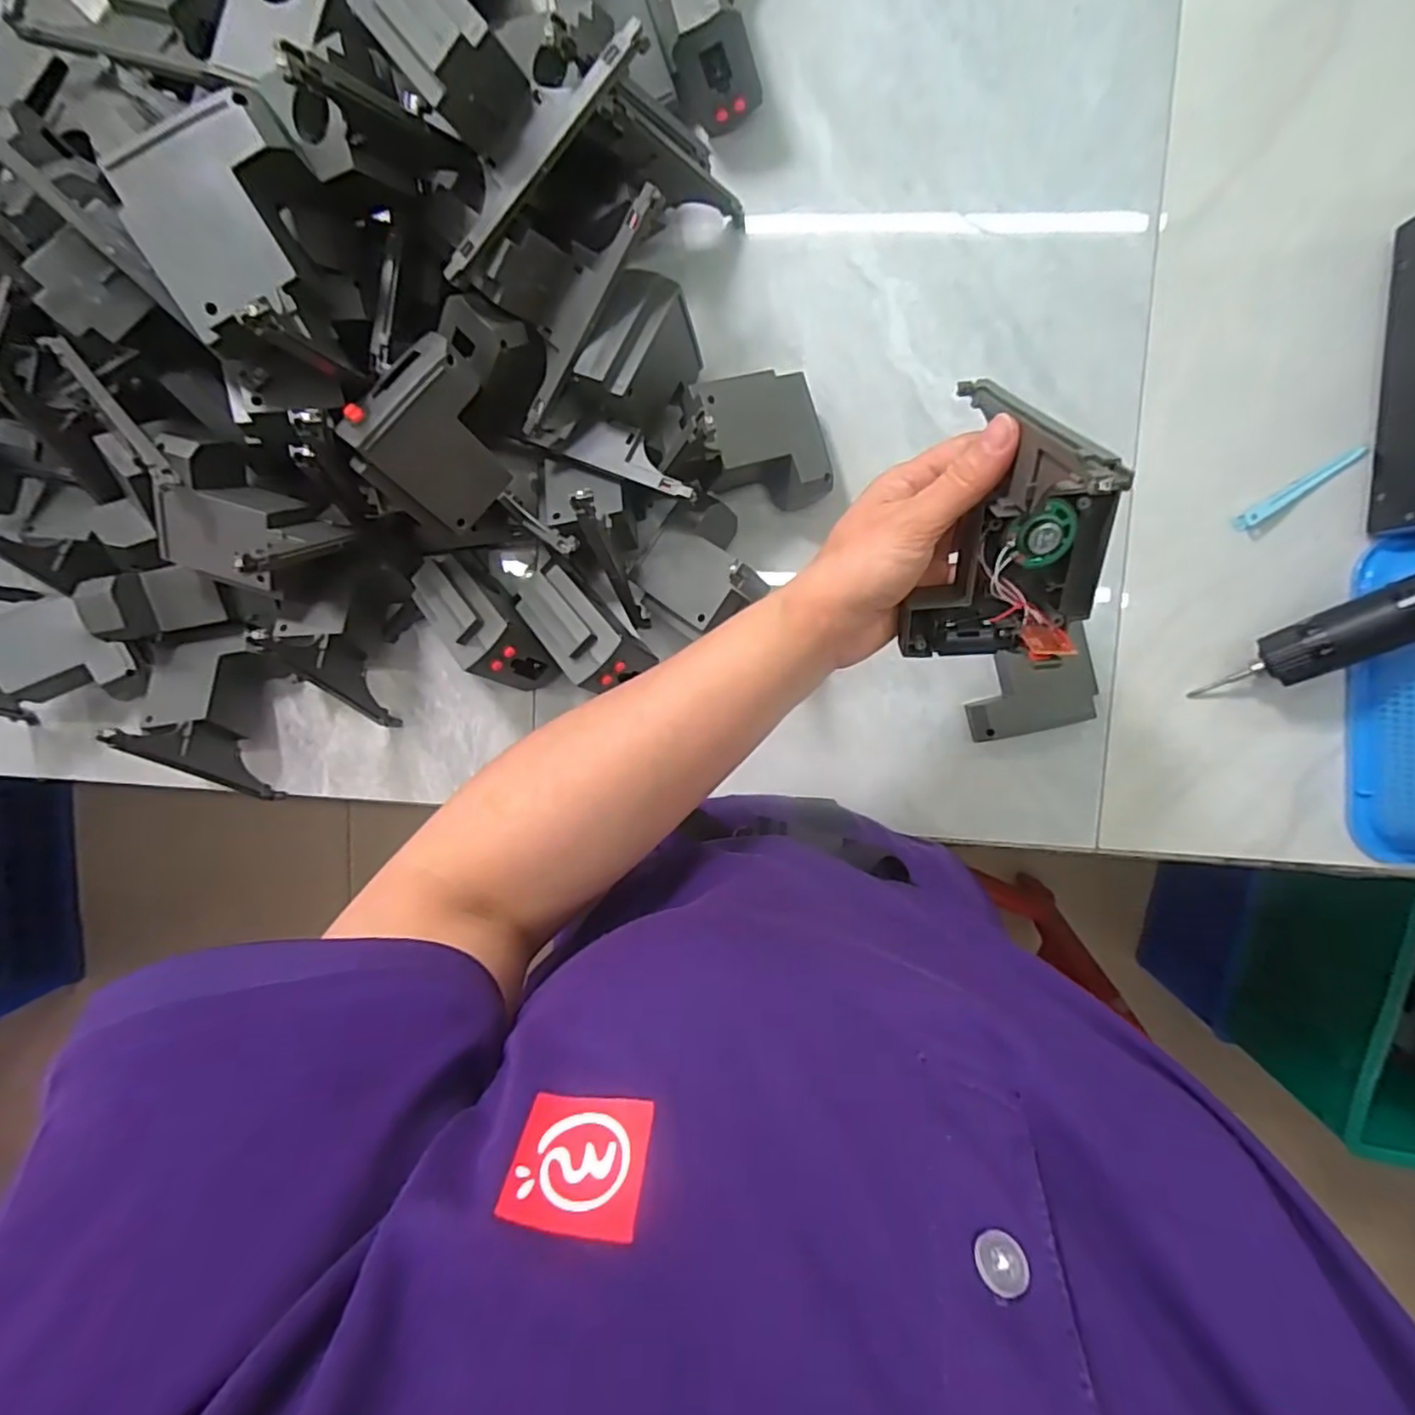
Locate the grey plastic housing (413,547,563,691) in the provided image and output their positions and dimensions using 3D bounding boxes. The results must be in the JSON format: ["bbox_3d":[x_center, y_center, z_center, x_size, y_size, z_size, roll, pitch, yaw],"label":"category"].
[{"bbox_3d":[-0.147,-0.062,0.445,0.044,0.082,0.104,-43,78,11],"label":"grey plastic housing"}]

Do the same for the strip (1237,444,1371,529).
[{"bbox_3d":[0.372,-0.137,0.422,0.081,0.012,0.010,-32,91,6],"label":"strip"}]

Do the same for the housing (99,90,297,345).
[{"bbox_3d":[-0.217,-0.216,0.295,0.072,0.013,0.073,-23,108,6],"label":"housing"}]

